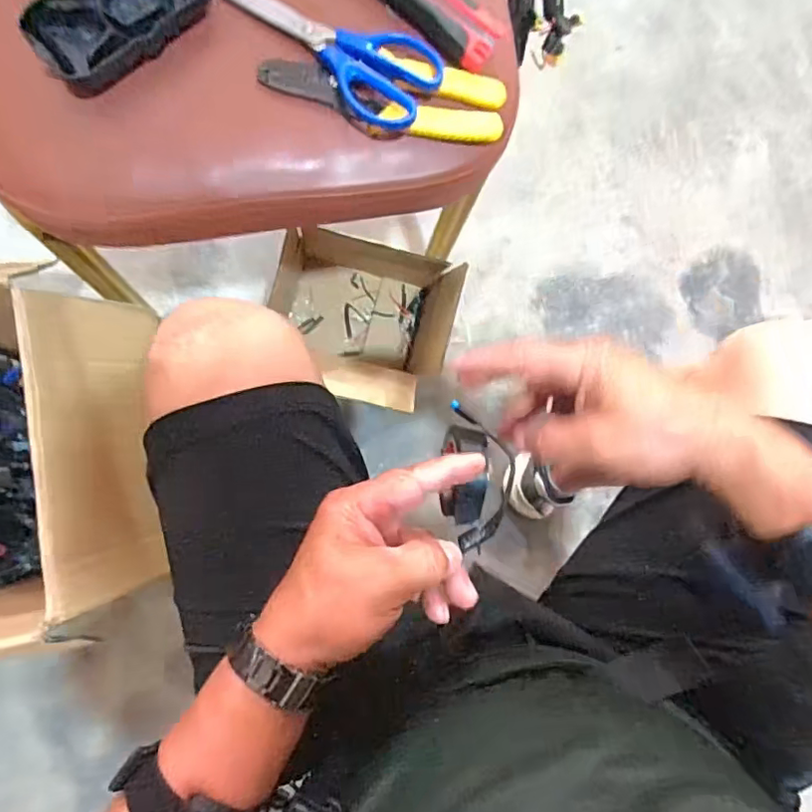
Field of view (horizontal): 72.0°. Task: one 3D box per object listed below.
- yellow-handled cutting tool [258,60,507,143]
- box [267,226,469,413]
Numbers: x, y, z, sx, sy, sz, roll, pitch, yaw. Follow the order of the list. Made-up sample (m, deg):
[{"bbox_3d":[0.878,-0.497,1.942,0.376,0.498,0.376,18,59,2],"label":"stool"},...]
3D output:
[{"bbox_3d":[-0.012,-0.206,0.374,0.162,0.021,0.047,-2,89,-9],"label":"yellow-handled cutting tool"},{"bbox_3d":[-0.067,-0.103,0.747,0.193,0.172,0.191,15,85,-7],"label":"box"}]

